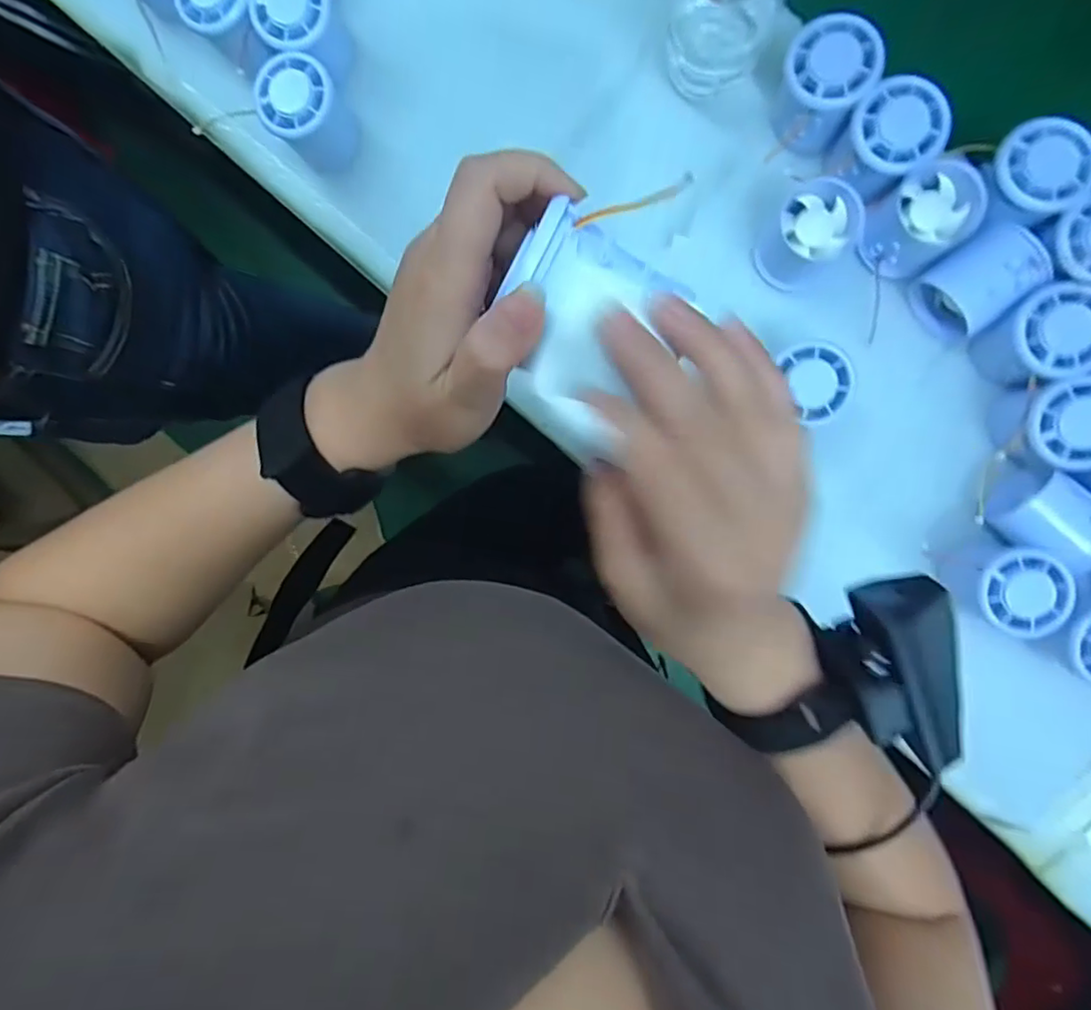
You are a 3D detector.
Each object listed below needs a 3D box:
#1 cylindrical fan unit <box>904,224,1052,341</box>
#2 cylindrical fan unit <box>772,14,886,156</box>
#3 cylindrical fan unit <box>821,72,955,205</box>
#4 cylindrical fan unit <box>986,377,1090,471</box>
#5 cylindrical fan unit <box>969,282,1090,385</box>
[{"bbox_3d":[0.283,-0.146,0.385,0.052,0.048,0.066,48,113,7],"label":"cylindrical fan unit"},{"bbox_3d":[0.180,-0.273,0.384,0.053,0.050,0.055,0,94,6],"label":"cylindrical fan unit"},{"bbox_3d":[0.222,-0.234,0.384,0.056,0.050,0.055,0,94,6],"label":"cylindrical fan unit"},{"bbox_3d":[0.330,-0.051,0.384,0.056,0.058,0.054,0,94,6],"label":"cylindrical fan unit"},{"bbox_3d":[0.320,-0.108,0.380,0.051,0.051,0.054,0,94,6],"label":"cylindrical fan unit"}]

